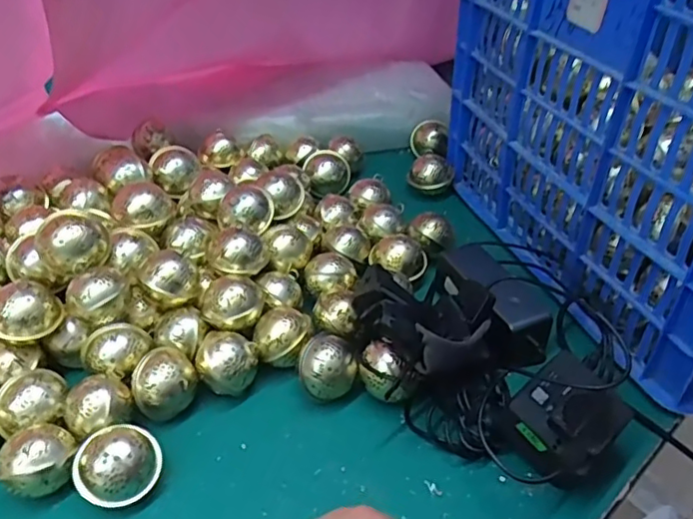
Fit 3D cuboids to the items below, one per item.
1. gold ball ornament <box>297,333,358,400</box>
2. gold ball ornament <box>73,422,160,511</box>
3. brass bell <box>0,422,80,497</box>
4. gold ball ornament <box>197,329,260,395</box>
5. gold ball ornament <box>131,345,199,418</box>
[{"bbox_3d":[-0.017,0.104,0.553,0.053,0.054,0.047,-3,40,-3],"label":"gold ball ornament"},{"bbox_3d":[-0.181,0.164,0.477,0.062,0.052,0.058,0,40,0],"label":"gold ball ornament"},{"bbox_3d":[-0.243,0.162,0.478,0.054,0.049,0.049,-24,45,-25],"label":"brass bell"},{"bbox_3d":[-0.109,0.098,0.559,0.050,0.052,0.051,0,40,0],"label":"gold ball ornament"},{"bbox_3d":[-0.164,0.111,0.540,0.055,0.047,0.056,-20,44,-22],"label":"gold ball ornament"}]

